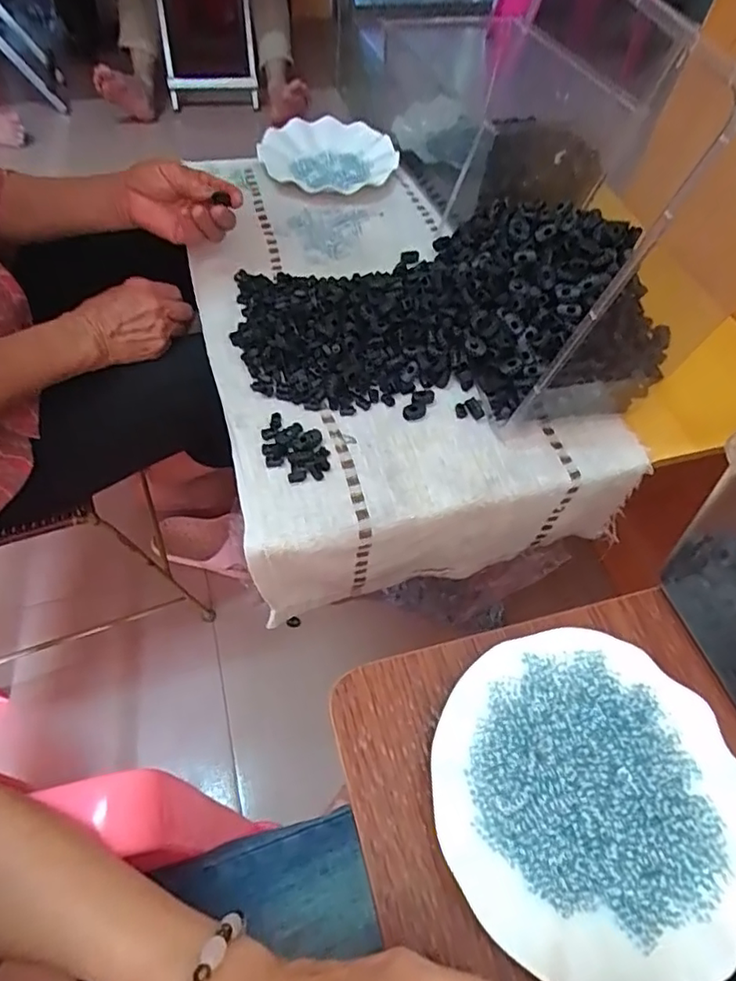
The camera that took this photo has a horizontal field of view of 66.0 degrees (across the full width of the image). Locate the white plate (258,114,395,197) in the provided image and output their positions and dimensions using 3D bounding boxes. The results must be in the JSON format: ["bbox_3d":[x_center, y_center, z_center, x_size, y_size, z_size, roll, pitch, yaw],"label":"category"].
[{"bbox_3d":[-0.055,-0.461,0.779,0.180,0.027,0.180,2,56,-2],"label":"white plate"}]

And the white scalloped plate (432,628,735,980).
[{"bbox_3d":[0.131,0.182,0.340,0.179,0.032,0.180,2,56,-2],"label":"white scalloped plate"}]

